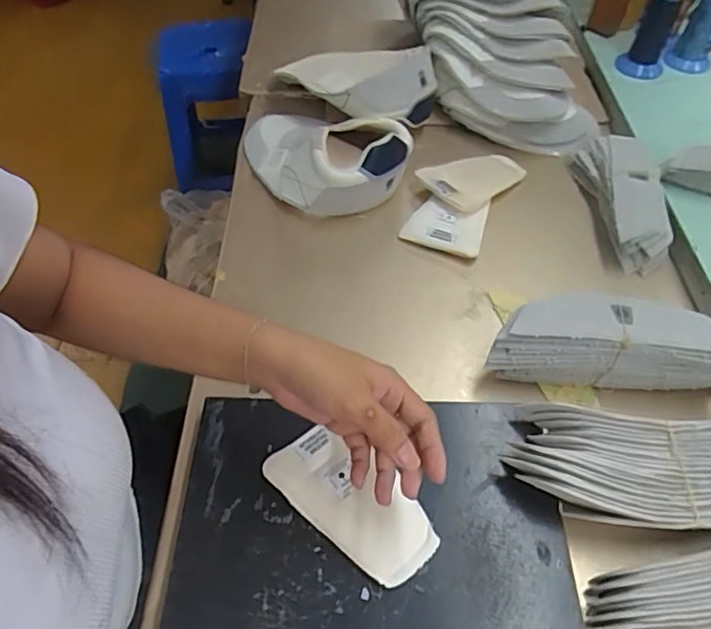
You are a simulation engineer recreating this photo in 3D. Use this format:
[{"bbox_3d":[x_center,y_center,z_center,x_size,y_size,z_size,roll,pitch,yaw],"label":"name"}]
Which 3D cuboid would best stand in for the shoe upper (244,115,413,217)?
[{"bbox_3d":[-0.054,-0.212,0.707,0.236,0.076,0.160,27,57,18],"label":"shoe upper"}]

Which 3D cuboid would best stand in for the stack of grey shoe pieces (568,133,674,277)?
[{"bbox_3d":[0.324,-0.144,0.668,0.078,0.059,0.194,2,53,1],"label":"stack of grey shoe pieces"}]

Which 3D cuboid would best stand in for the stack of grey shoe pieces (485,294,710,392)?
[{"bbox_3d":[0.240,0.028,0.522,0.219,0.080,0.062,5,53,3],"label":"stack of grey shoe pieces"}]

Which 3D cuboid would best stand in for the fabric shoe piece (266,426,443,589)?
[{"bbox_3d":[-0.006,0.146,0.435,0.141,0.020,0.061,32,61,23],"label":"fabric shoe piece"}]

